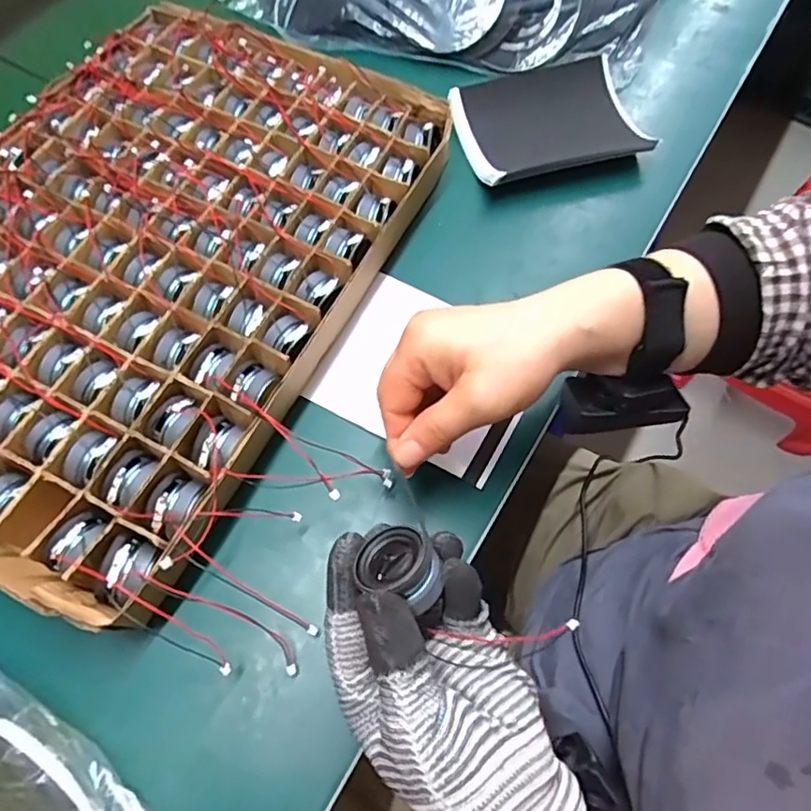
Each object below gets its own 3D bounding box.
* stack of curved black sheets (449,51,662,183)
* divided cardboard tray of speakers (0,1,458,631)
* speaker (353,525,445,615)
[{"bbox_3d":[0.120,-0.234,0.485,0.148,0.026,0.116,-18,66,-9],"label":"stack of curved black sheets"},{"bbox_3d":[-0.174,-0.103,0.406,0.296,0.044,0.416,24,67,10],"label":"divided cardboard tray of speakers"},{"bbox_3d":[-0.001,0.069,0.258,0.035,0.020,0.029,18,66,8],"label":"speaker"}]

